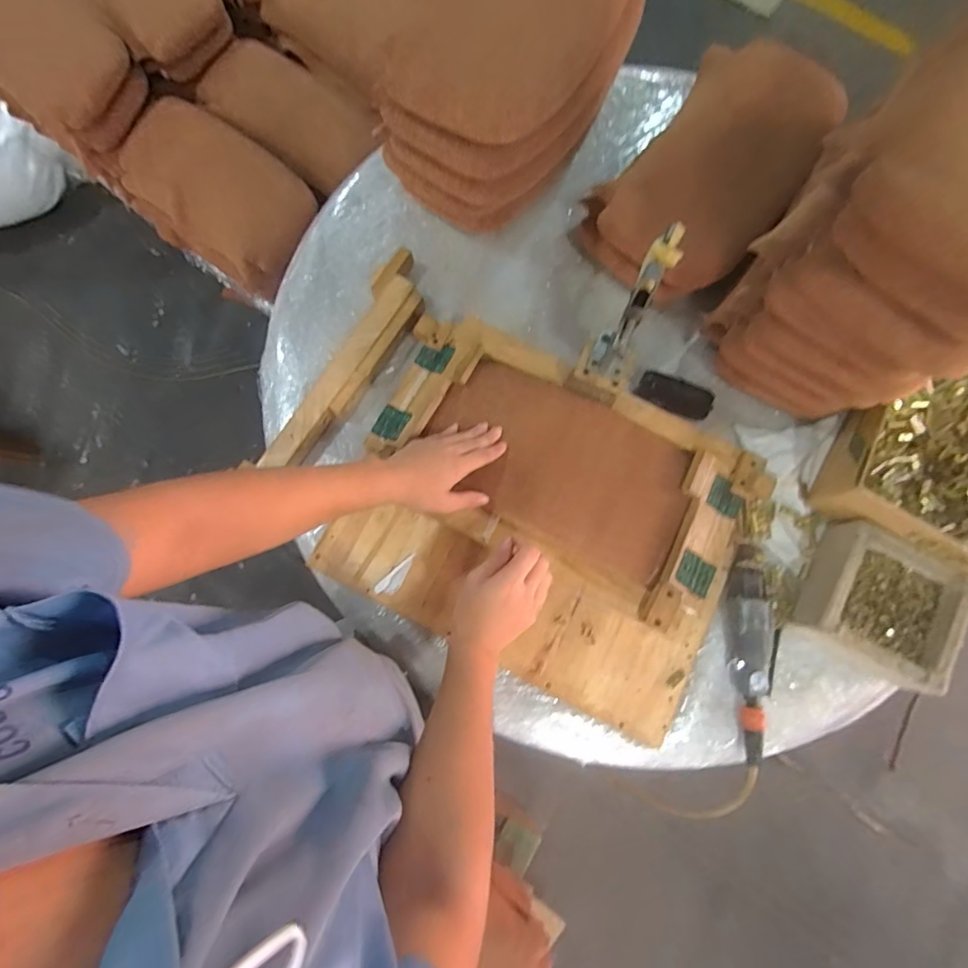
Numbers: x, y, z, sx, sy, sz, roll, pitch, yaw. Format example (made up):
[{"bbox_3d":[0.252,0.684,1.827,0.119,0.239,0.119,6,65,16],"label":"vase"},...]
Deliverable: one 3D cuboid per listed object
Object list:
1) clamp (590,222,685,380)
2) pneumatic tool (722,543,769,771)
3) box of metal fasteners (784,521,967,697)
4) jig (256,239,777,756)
[{"bbox_3d":[0.167,-0.188,0.578,0.047,0.198,0.119,25,79,5],"label":"clamp"},{"bbox_3d":[0.370,0.230,0.687,0.065,0.052,0.289,1,78,0],"label":"pneumatic tool"},{"bbox_3d":[0.537,0.165,0.674,0.176,0.063,0.165,29,79,6],"label":"box of metal fasteners"},{"bbox_3d":[0.035,0.005,0.696,0.669,0.087,0.436,27,79,5],"label":"jig"}]

